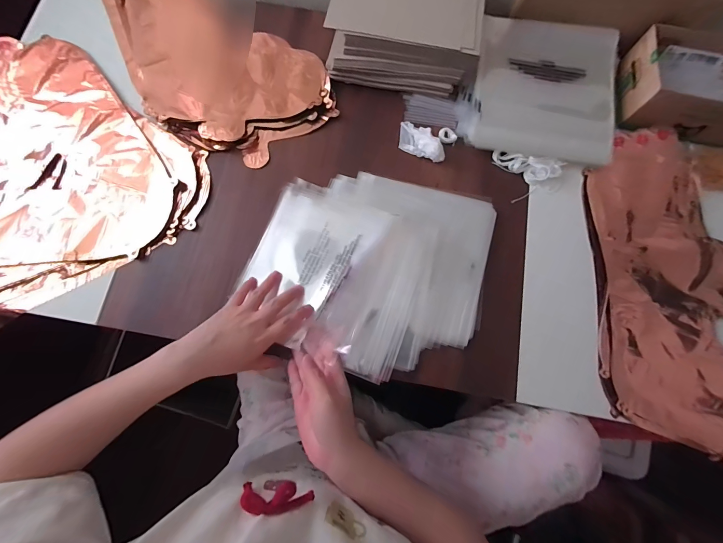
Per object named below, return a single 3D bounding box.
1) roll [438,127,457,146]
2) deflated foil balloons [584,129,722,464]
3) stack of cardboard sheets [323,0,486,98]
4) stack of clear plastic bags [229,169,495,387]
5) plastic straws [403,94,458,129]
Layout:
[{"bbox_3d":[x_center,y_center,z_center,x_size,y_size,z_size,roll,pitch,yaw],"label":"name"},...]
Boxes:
[{"bbox_3d":[0.133,-0.208,0.469,0.027,0.005,0.029,0,78,-1],"label":"roll"},{"bbox_3d":[0.445,0.017,0.420,0.233,0.028,0.437,3,78,-1],"label":"deflated foil balloons"},{"bbox_3d":[0.070,-0.383,0.473,0.216,0.070,0.190,11,78,1],"label":"stack of cardboard sheets"},{"bbox_3d":[0.012,-0.010,0.418,0.309,0.026,0.266,14,78,2],"label":"stack of clear plastic bags"},{"bbox_3d":[0.108,-0.252,0.480,0.085,0.010,0.048,14,78,2],"label":"plastic straws"}]

